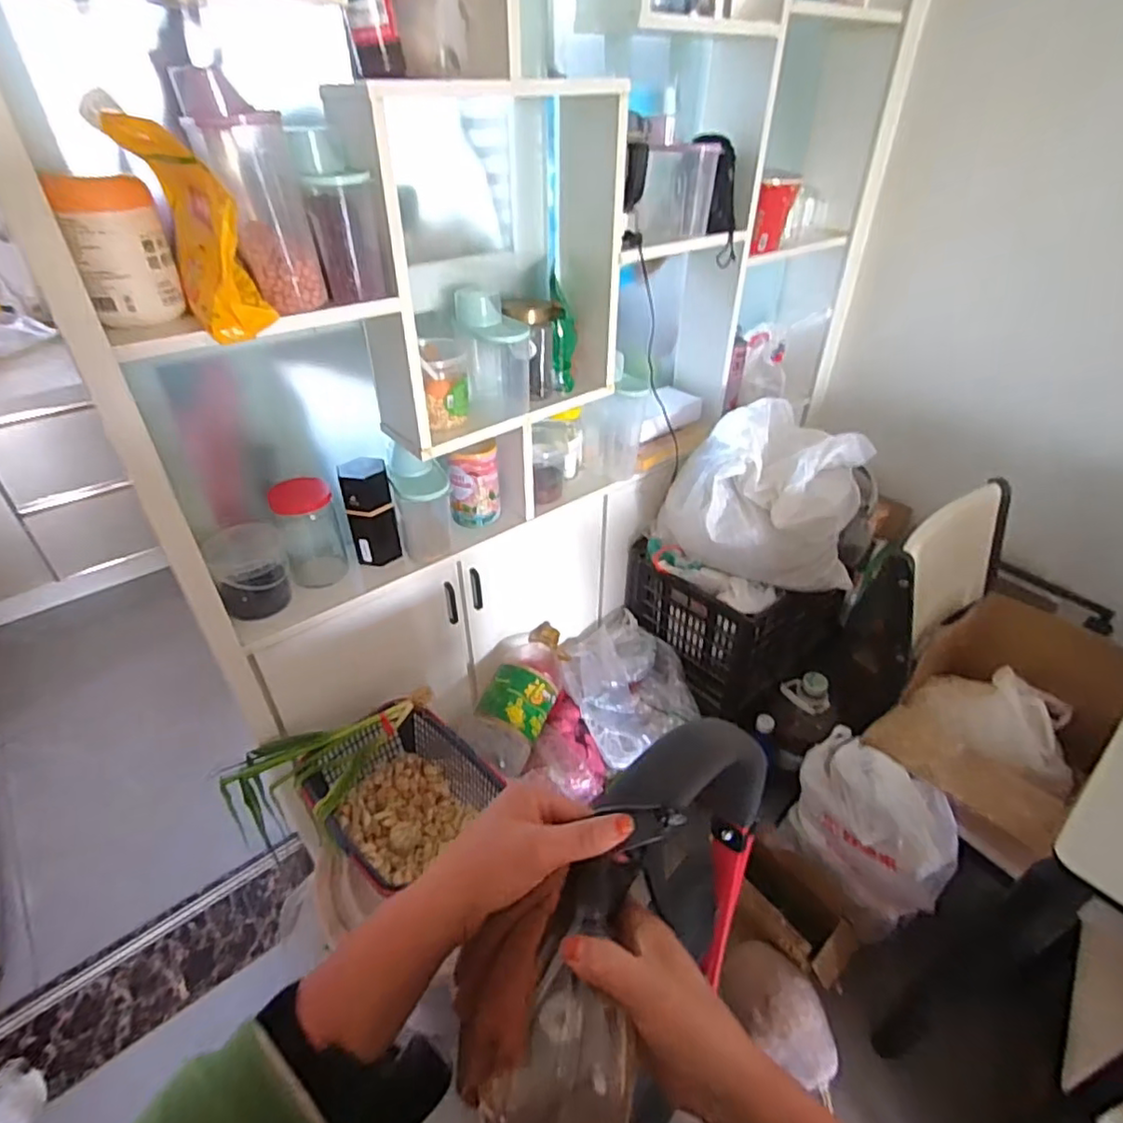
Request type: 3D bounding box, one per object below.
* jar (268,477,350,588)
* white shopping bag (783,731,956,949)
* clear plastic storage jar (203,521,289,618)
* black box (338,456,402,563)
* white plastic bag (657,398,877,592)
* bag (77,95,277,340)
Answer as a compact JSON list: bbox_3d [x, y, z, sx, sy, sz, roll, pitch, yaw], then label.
[{"bbox_3d":[-0.435,-0.047,1.086,0.094,0.197,0.087,0,37,0],"label":"jar"},{"bbox_3d":[0.570,0.479,1.144,0.160,0.361,0.279,-19,41,-23],"label":"white shopping bag"},{"bbox_3d":[-0.512,0.010,1.034,0.115,0.132,0.116,-20,41,-24],"label":"clear plastic storage jar"},{"bbox_3d":[-0.338,-0.086,1.111,0.078,0.182,0.069,-10,38,-13],"label":"black box"},{"bbox_3d":[0.437,-0.152,1.365,0.378,0.310,0.313,-6,37,-8],"label":"white plastic bag"},{"bbox_3d":[-0.429,-0.388,0.718,0.105,0.226,0.187,-23,43,-28],"label":"bag"}]

